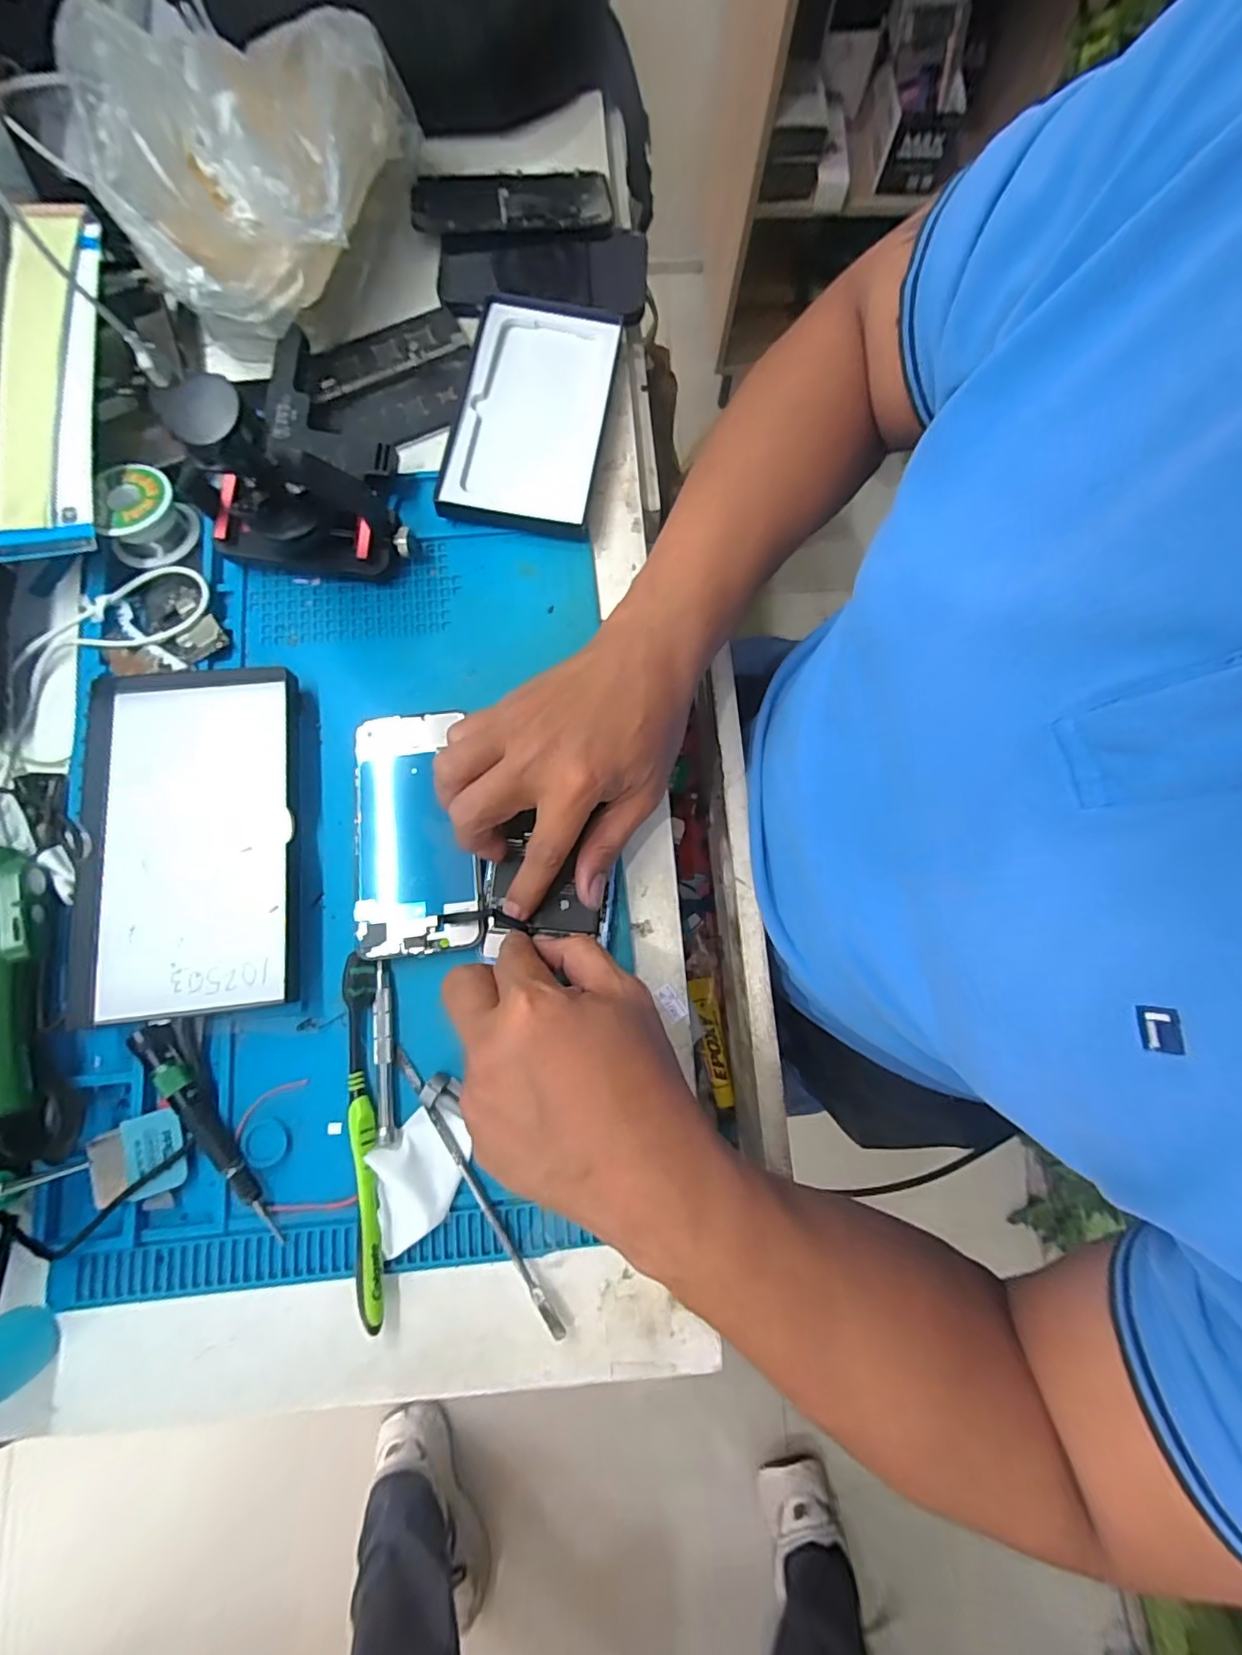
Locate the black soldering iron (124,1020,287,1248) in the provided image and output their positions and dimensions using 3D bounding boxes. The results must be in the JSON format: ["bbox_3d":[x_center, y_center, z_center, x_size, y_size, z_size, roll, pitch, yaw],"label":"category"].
[{"bbox_3d":[-0.215,0.159,0.302,0.015,0.016,0.127,-32,81,-7],"label":"black soldering iron"}]

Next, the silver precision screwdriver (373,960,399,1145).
[{"bbox_3d":[-0.130,0.122,0.319,0.010,0.006,0.093,-7,79,-2],"label":"silver precision screwdriver"}]

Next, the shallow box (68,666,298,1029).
[{"bbox_3d":[-0.247,0.006,0.331,0.117,0.016,0.194,-8,79,-2],"label":"shallow box"}]

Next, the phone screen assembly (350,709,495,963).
[{"bbox_3d":[-0.122,0.000,0.342,0.068,0.012,0.144,-8,79,-2],"label":"phone screen assembly"}]

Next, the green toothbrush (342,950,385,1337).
[{"bbox_3d":[-0.138,0.163,0.311,0.020,0.017,0.183,-6,79,-2],"label":"green toothbrush"}]

